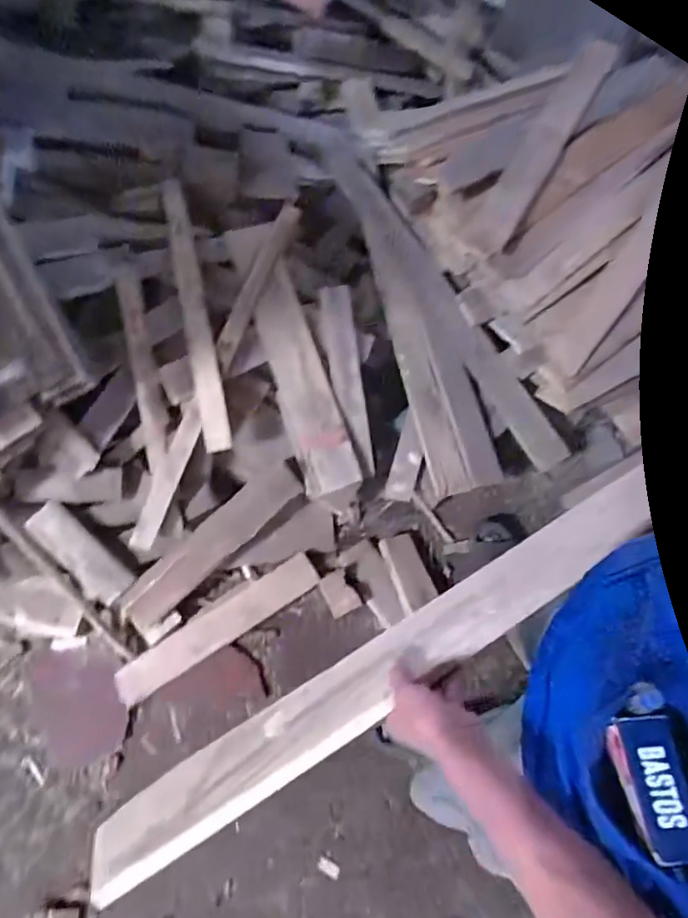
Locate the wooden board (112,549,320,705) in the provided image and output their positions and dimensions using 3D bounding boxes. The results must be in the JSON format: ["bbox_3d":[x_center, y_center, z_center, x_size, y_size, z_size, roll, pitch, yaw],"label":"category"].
[{"bbox_3d":[-0.308,0.407,1.334,0.540,0.048,0.104,-30,72,-14],"label":"wooden board"}]

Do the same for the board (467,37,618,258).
[{"bbox_3d":[0.504,-0.800,1.412,0.112,0.045,0.612,31,91,10],"label":"board"}]

